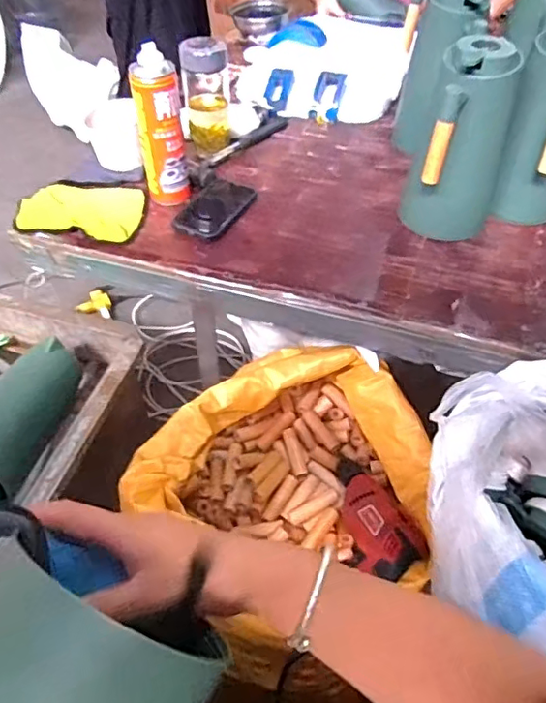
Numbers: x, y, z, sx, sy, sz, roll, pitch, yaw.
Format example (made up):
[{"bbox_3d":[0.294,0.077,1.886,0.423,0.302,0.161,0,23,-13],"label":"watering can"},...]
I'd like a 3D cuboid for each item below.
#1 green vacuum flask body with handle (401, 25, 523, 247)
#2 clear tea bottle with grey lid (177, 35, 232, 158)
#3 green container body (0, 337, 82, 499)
[{"bbox_3d":[0.257,-0.265,0.763,0.121,0.253,0.122,19,50,16],"label":"green vacuum flask body with handle"},{"bbox_3d":[-0.110,-0.430,0.947,0.080,0.178,0.067,-7,48,-7],"label":"clear tea bottle with grey lid"},{"bbox_3d":[-0.385,0.082,0.837,0.124,0.113,0.247,14,49,12],"label":"green container body"}]

